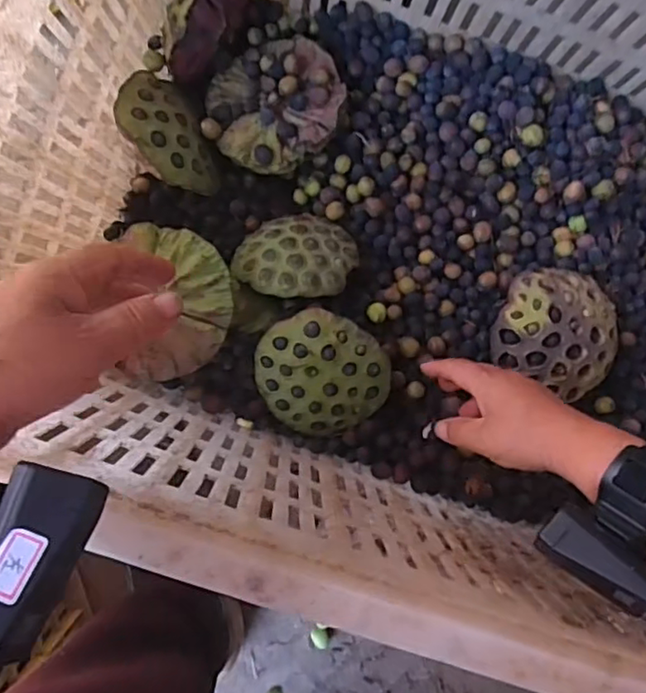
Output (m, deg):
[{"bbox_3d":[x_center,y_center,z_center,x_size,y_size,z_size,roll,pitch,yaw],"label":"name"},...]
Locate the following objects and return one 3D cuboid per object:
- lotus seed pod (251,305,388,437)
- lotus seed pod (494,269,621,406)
[{"bbox_3d":[-0.003,0.026,0.564,0.119,0.057,0.106,26,89,-5],"label":"lotus seed pod"},{"bbox_3d":[0.217,-0.016,0.572,0.110,0.057,0.106,0,91,-5],"label":"lotus seed pod"}]

